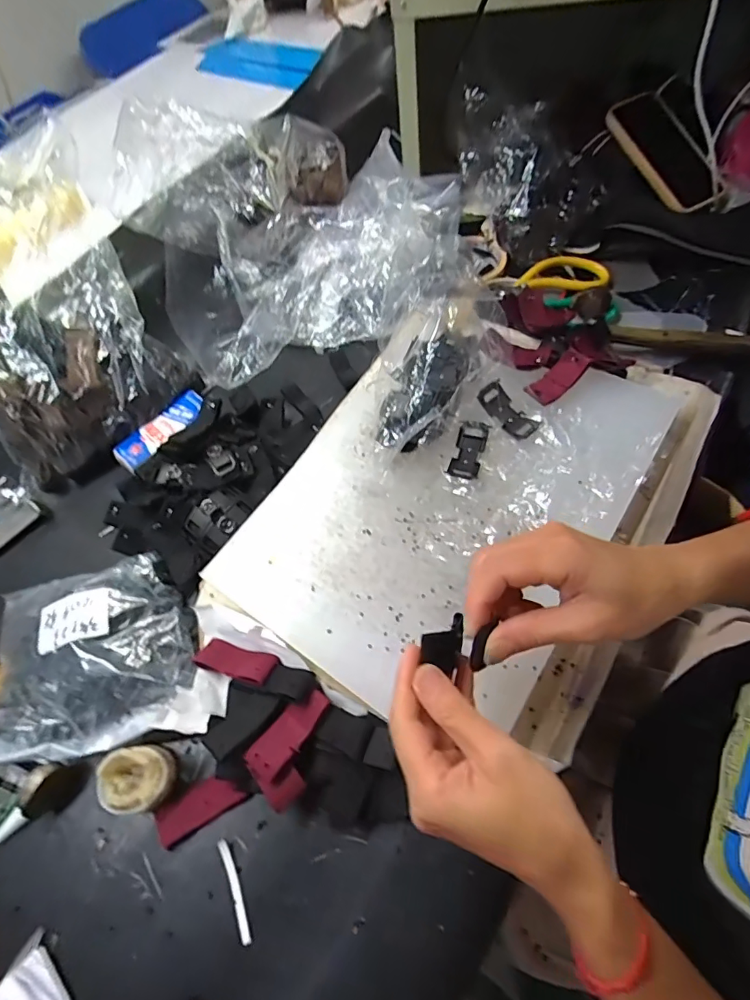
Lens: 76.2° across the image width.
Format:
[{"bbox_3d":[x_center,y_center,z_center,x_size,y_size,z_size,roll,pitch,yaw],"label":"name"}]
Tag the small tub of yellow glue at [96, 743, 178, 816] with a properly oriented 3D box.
[{"bbox_3d":[-0.171,0.202,0.346,0.047,0.038,0.043,0,59,8],"label":"small tub of yellow glue"}]

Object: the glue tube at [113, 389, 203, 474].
[{"bbox_3d":[-0.225,-0.075,0.508,0.040,0.011,0.105,37,72,23],"label":"glue tube"}]

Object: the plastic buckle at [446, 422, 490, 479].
[{"bbox_3d":[0.080,-0.042,0.410,0.024,0.014,0.051,15,65,15],"label":"plastic buckle"}]

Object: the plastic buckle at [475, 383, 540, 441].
[{"bbox_3d":[0.117,-0.079,0.420,0.024,0.011,0.056,-32,62,-10],"label":"plastic buckle"}]

